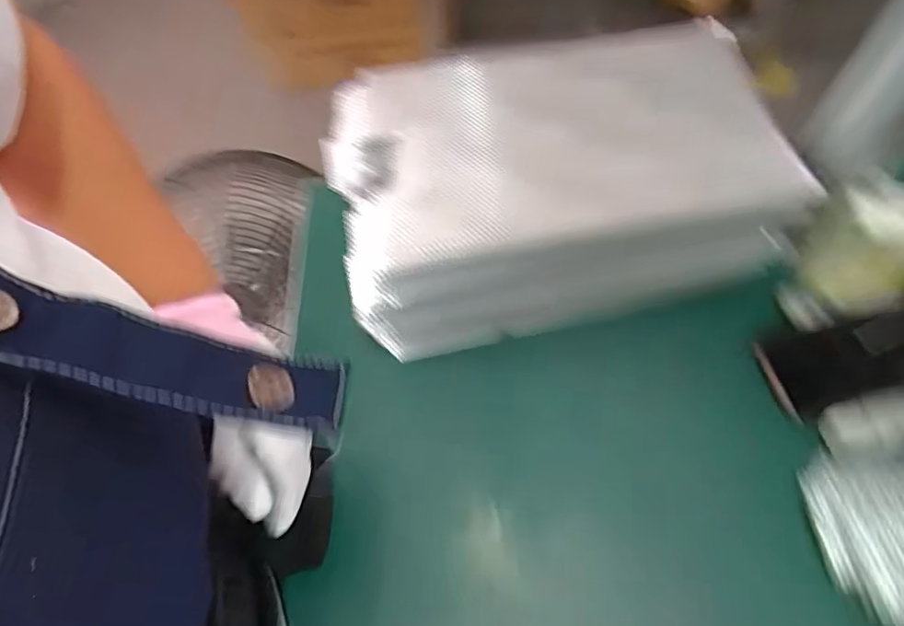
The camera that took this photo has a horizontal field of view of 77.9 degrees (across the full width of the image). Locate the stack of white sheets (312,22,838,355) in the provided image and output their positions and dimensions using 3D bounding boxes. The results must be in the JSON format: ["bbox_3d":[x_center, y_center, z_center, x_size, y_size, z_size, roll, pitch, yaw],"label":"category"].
[{"bbox_3d":[0.085,-0.113,0.511,0.369,0.131,0.224,-13,62,-4],"label":"stack of white sheets"}]

